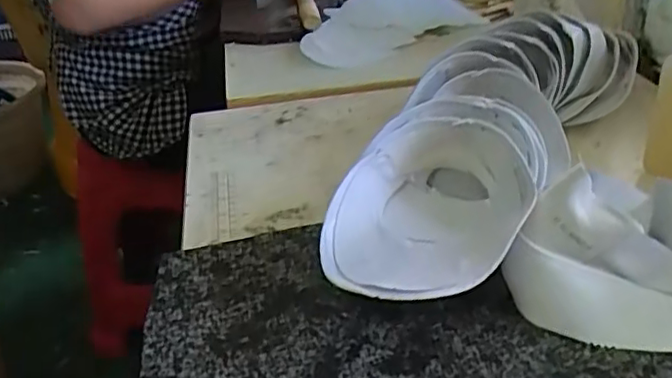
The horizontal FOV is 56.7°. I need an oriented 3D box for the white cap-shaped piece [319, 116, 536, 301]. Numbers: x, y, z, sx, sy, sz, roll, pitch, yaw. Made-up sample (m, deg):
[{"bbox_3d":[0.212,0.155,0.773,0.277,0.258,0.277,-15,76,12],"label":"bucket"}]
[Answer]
[{"bbox_3d":[0.061,0.013,0.404,0.120,0.058,0.161,12,36,21],"label":"white cap-shaped piece"}]

